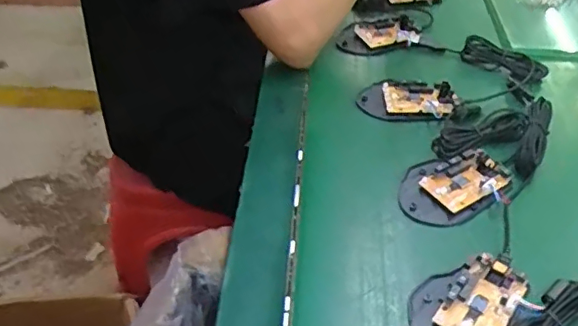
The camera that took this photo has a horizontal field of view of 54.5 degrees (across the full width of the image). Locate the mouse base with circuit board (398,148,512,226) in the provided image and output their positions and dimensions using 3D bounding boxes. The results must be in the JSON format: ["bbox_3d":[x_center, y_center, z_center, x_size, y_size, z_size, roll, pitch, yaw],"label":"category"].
[{"bbox_3d":[0.147,0.018,0.507,0.101,0.020,0.070,-18,46,-16],"label":"mouse base with circuit board"}]

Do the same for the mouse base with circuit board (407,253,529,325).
[{"bbox_3d":[0.132,0.104,0.414,0.107,0.016,0.067,-29,50,-26],"label":"mouse base with circuit board"}]

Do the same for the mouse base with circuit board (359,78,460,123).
[{"bbox_3d":[0.126,-0.065,0.598,0.100,0.023,0.051,8,44,10],"label":"mouse base with circuit board"}]

